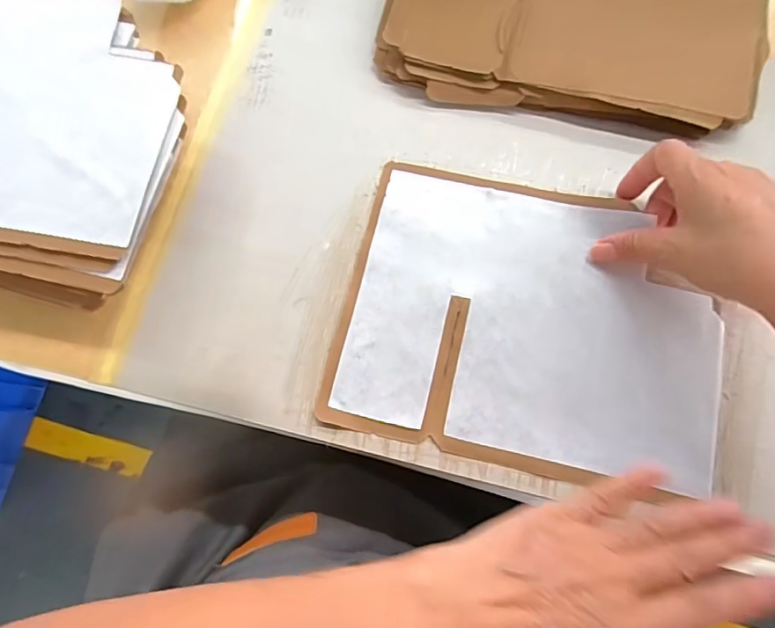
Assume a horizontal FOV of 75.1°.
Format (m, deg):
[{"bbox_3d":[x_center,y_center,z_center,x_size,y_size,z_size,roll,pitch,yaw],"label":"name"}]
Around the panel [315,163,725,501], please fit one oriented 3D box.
[{"bbox_3d":[0.096,0.001,0.336,0.242,0.009,0.193,12,74,4],"label":"panel"}]

